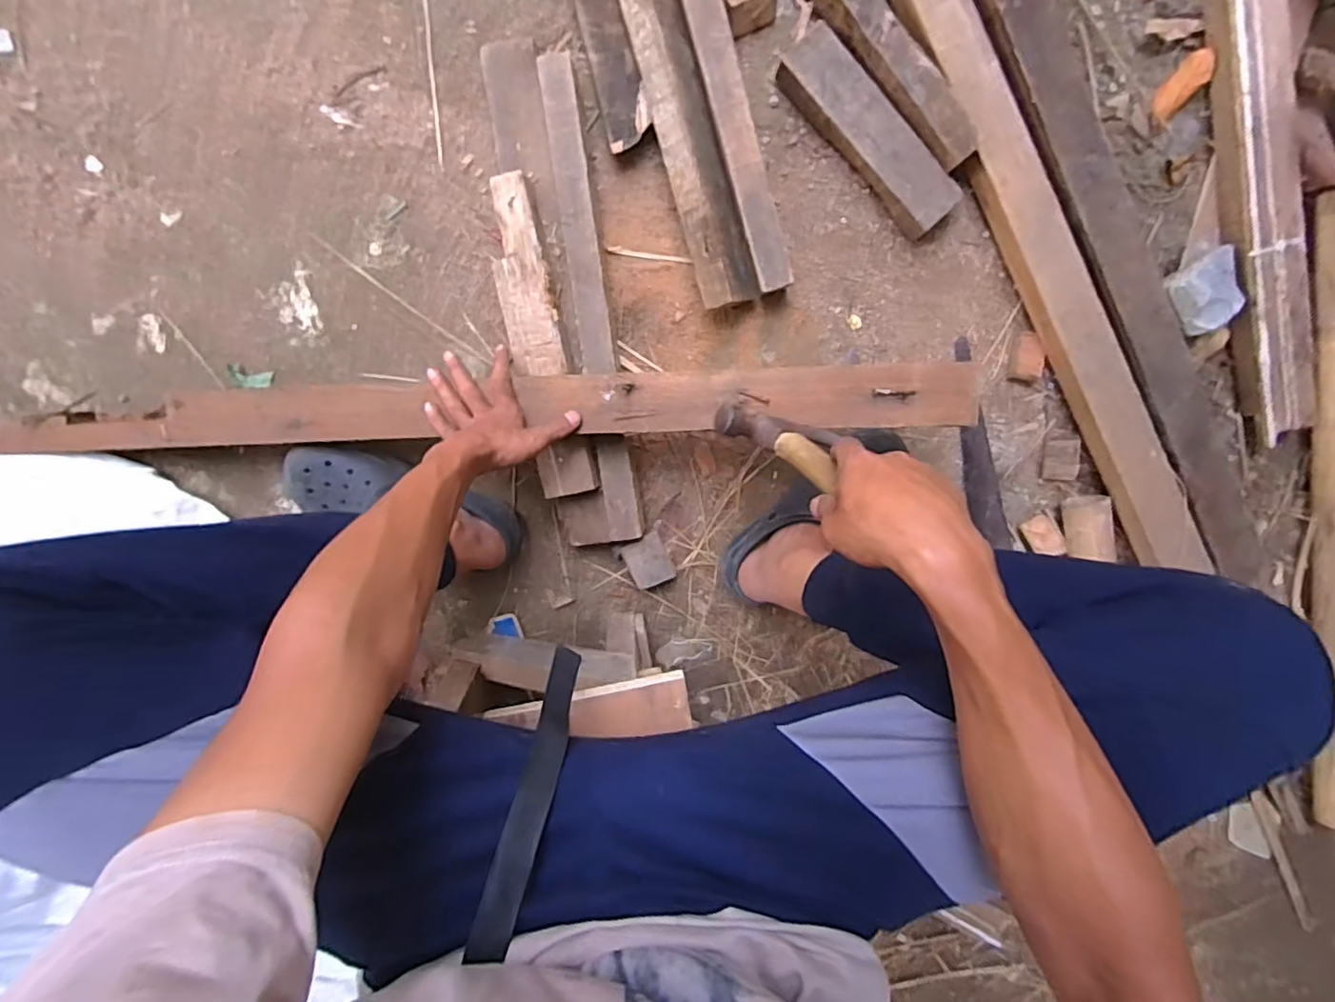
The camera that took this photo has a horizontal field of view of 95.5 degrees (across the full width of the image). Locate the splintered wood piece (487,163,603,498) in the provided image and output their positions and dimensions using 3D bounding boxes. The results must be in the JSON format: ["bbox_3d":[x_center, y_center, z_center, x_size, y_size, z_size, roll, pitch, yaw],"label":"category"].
[{"bbox_3d":[-0.145,-0.176,0.674,0.060,0.023,0.342,-12,100,0],"label":"splintered wood piece"}]

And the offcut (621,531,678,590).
[{"bbox_3d":[-0.024,0.075,0.770,0.051,0.042,0.063,-21,100,1],"label":"offcut"}]

